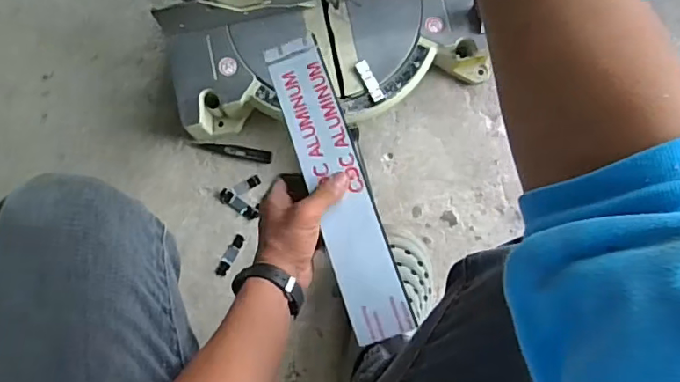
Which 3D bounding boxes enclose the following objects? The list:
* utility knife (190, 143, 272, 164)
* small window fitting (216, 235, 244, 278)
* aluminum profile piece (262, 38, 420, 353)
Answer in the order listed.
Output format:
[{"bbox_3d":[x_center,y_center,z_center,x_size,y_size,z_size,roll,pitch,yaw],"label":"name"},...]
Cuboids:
[{"bbox_3d":[-0.164,-0.061,0.811,0.121,0.010,0.019,10,85,0],"label":"utility knife"},{"bbox_3d":[-0.164,0.096,0.796,0.019,0.007,0.067,28,85,2],"label":"small window fitting"},{"bbox_3d":[-0.004,-0.012,0.569,0.065,0.014,0.336,-19,75,-2],"label":"aluminum profile piece"}]

